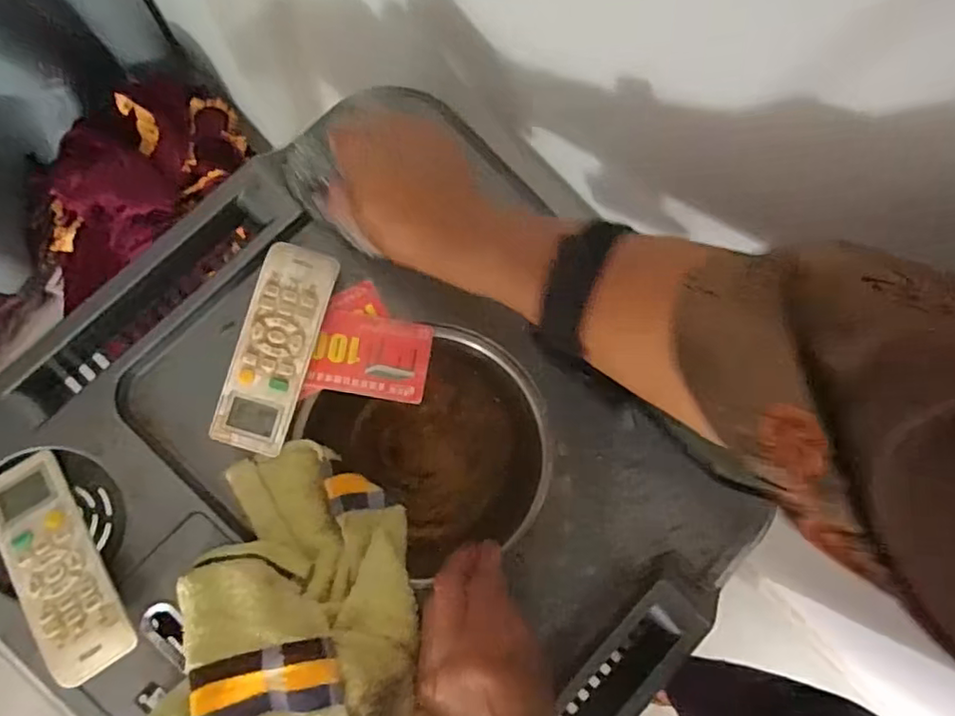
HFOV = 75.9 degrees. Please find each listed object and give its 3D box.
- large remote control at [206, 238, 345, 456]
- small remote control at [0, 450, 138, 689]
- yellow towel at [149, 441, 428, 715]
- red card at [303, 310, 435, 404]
[{"bbox_3d":[-0.131,-0.006,0.401,0.048,0.022,0.133,17,83,-3],"label":"large remote control"},{"bbox_3d":[-0.249,0.122,0.363,0.045,0.016,0.132,-33,75,-8],"label":"small remote control"},{"bbox_3d":[-0.109,0.185,0.357,0.154,0.092,0.248,-13,85,-6],"label":"yellow towel"},{"bbox_3d":[-0.072,-0.001,0.418,0.077,0.006,0.054,10,83,-4],"label":"red card"}]

